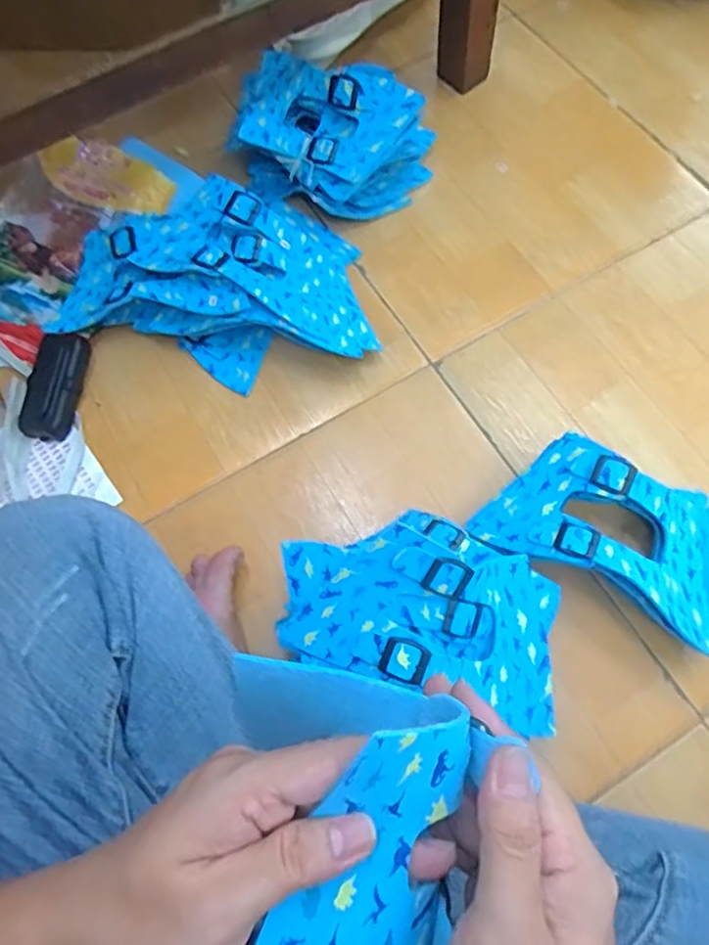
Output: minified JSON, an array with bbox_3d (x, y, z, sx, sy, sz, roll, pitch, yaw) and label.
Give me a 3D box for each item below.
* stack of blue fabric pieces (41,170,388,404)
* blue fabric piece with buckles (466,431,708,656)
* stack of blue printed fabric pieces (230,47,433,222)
[{"bbox_3d":[-0.153,-0.198,0.650,0.321,0.083,0.220,-9,67,-2],"label":"stack of blue fabric pieces"},{"bbox_3d":[0.227,0.049,0.541,0.222,0.074,0.147,25,71,12],"label":"blue fabric piece with buckles"},{"bbox_3d":[-0.023,-0.368,0.697,0.201,0.118,0.149,11,68,7],"label":"stack of blue printed fabric pieces"}]

